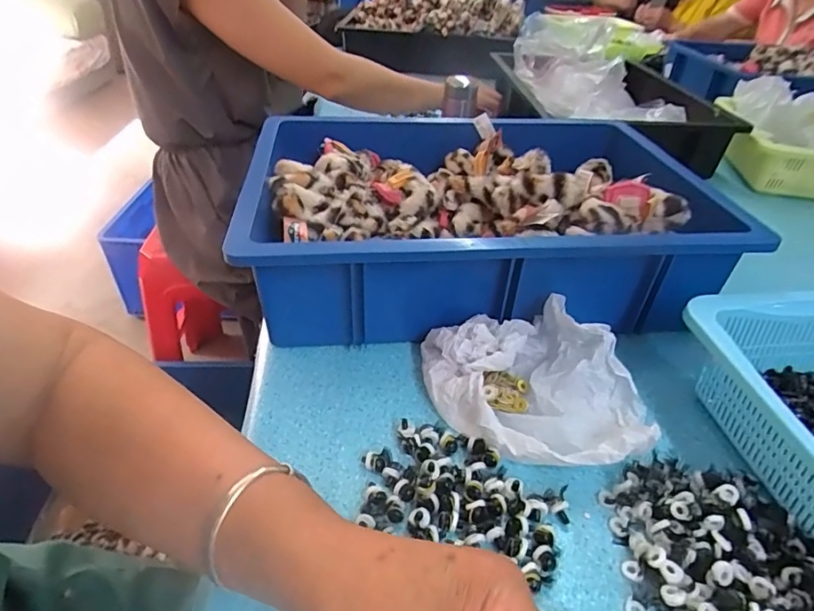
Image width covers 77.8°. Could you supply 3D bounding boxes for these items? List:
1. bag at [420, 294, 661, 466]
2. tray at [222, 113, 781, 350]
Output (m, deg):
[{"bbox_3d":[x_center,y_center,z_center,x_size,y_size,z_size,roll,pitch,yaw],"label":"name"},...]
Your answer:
[{"bbox_3d":[0.094,0.062,0.385,0.144,0.060,0.148,-5,39,-12],"label":"bag"},{"bbox_3d":[0.074,-0.093,0.539,0.439,0.117,0.335,1,38,-5],"label":"tray"}]

